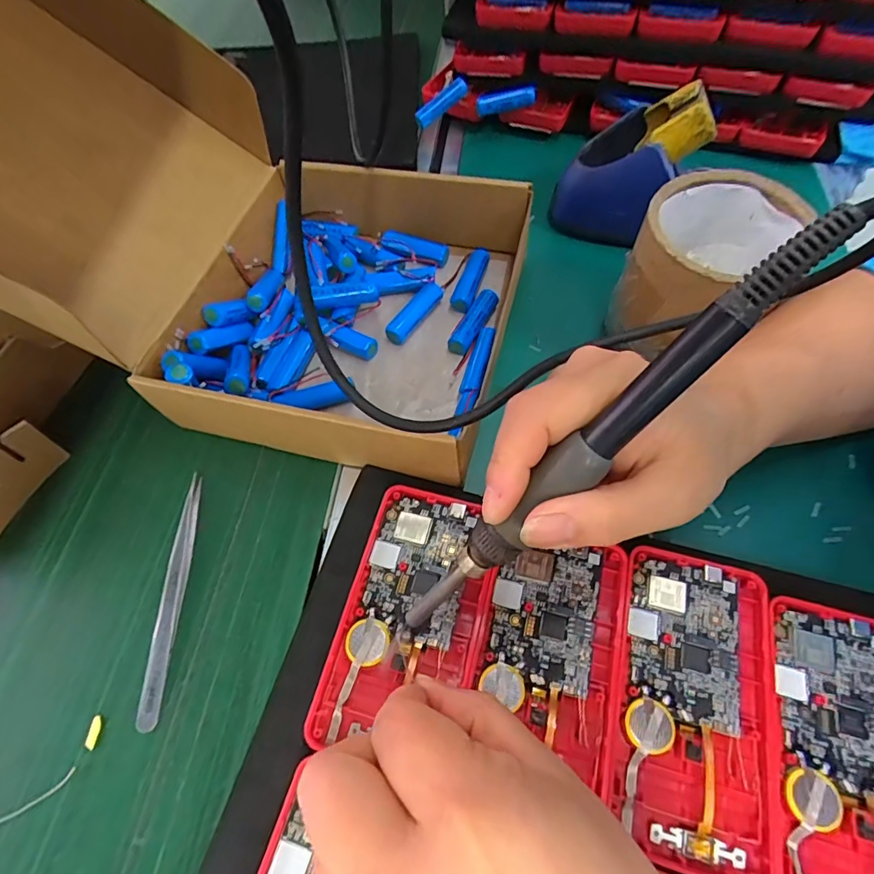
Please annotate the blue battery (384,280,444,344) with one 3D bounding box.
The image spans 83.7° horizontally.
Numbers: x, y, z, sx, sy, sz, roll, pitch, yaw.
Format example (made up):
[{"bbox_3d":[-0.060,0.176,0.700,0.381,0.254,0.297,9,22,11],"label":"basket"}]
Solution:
[{"bbox_3d":[-0.015,-0.085,0.331,0.015,0.015,0.049,29,66,18],"label":"blue battery"}]

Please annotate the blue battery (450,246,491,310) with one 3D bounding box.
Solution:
[{"bbox_3d":[0.025,-0.112,0.345,0.015,0.019,0.051,14,62,11],"label":"blue battery"}]

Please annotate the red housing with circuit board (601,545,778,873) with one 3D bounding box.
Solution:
[{"bbox_3d":[0.110,0.114,0.216,0.064,0.019,0.119,13,62,10],"label":"red housing with circuit board"}]

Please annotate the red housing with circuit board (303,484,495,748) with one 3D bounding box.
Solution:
[{"bbox_3d":[-0.011,0.081,0.228,0.061,0.008,0.116,13,61,9],"label":"red housing with circuit board"}]

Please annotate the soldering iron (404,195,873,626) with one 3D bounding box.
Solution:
[{"bbox_3d":[0.051,0.007,0.162,0.018,0.198,0.015,1,45,-53],"label":"soldering iron"}]

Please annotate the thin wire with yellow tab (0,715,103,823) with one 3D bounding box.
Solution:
[{"bbox_3d":[-0.186,0.161,0.217,0.080,0.004,0.017,-38,66,-19],"label":"thin wire with yellow tab"}]

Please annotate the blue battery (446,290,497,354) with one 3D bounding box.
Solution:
[{"bbox_3d":[0.025,-0.076,0.325,0.015,0.015,0.049,25,66,15],"label":"blue battery"}]

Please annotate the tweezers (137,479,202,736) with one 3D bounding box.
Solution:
[{"bbox_3d":[-0.141,0.080,0.256,0.013,0.011,0.124,-3,61,2],"label":"tweezers"}]

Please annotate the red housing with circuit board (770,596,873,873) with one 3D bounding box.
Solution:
[{"bbox_3d":[0.169,0.135,0.202,0.062,0.019,0.119,14,62,11],"label":"red housing with circuit board"}]

